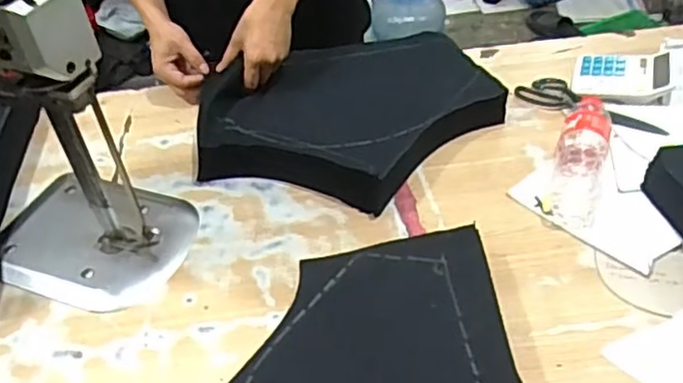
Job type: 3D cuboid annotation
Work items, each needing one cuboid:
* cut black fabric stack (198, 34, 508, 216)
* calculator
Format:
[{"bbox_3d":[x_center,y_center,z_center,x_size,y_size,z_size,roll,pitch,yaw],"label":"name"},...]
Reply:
[{"bbox_3d":[0.004,-0.115,0.970,0.396,0.070,0.309,-35,51,-29],"label":"cut black fabric stack"},{"bbox_3d":[0.435,-0.183,1.030,0.136,0.033,0.096,9,44,14],"label":"calculator"}]

